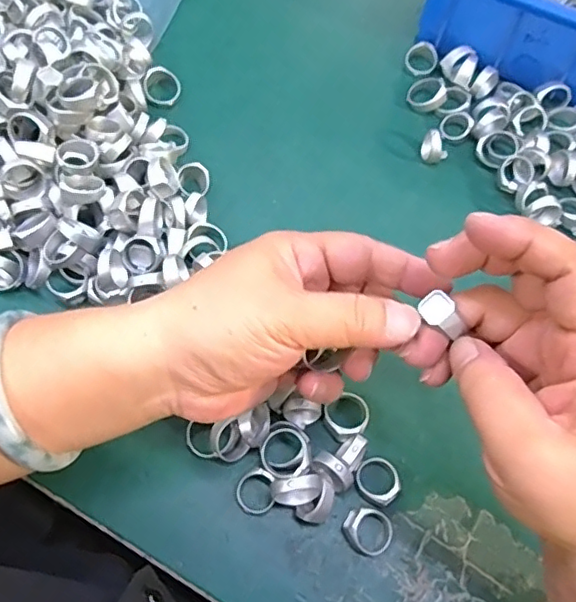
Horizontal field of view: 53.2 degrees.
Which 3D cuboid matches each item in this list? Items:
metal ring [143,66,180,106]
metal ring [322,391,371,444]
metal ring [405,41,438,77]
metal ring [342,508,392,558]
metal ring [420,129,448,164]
[{"bbox_3d":[-0.089,-0.151,0.405,0.025,0.013,0.026,2,66,-5],"label":"metal ring"},{"bbox_3d":[0.032,0.062,0.315,0.024,0.011,0.028,6,48,11],"label":"metal ring"},{"bbox_3d":[0.101,-0.181,0.434,0.024,0.013,0.027,20,68,5],"label":"metal ring"},{"bbox_3d":[0.041,0.117,0.292,0.024,0.011,0.022,2,66,-5],"label":"metal ring"},{"bbox_3d":[0.099,-0.105,0.396,0.012,0.021,0.019,-39,75,-20],"label":"metal ring"}]

